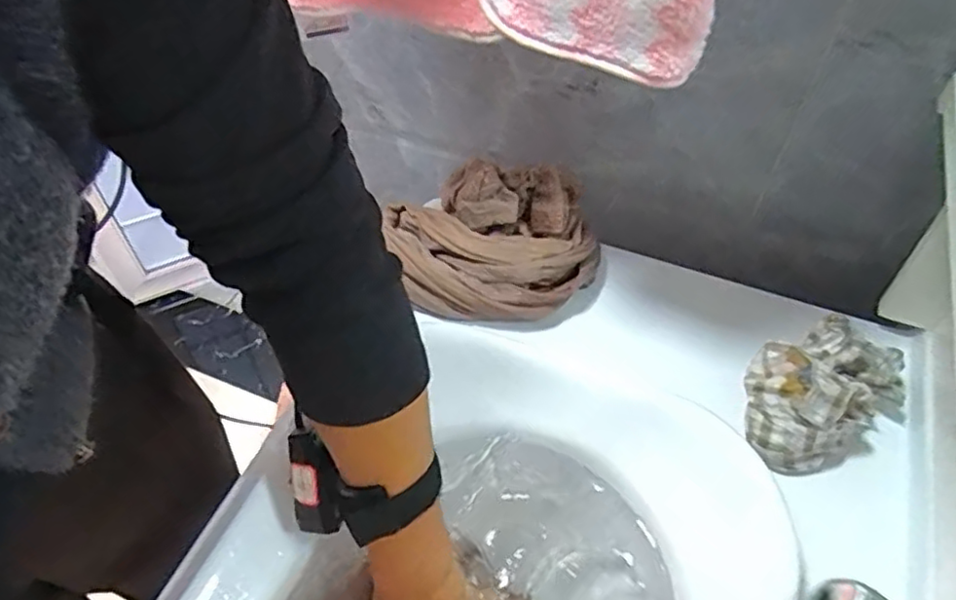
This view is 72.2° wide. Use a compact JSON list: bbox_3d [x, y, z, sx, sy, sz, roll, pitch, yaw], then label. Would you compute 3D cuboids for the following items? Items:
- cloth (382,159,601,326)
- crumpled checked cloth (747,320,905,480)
[{"bbox_3d":[0.019,-0.048,0.583,0.173,0.088,0.129,6,51,5],"label":"cloth"},{"bbox_3d":[0.263,0.070,0.503,0.148,0.070,0.091,-21,54,-16],"label":"crumpled checked cloth"}]

